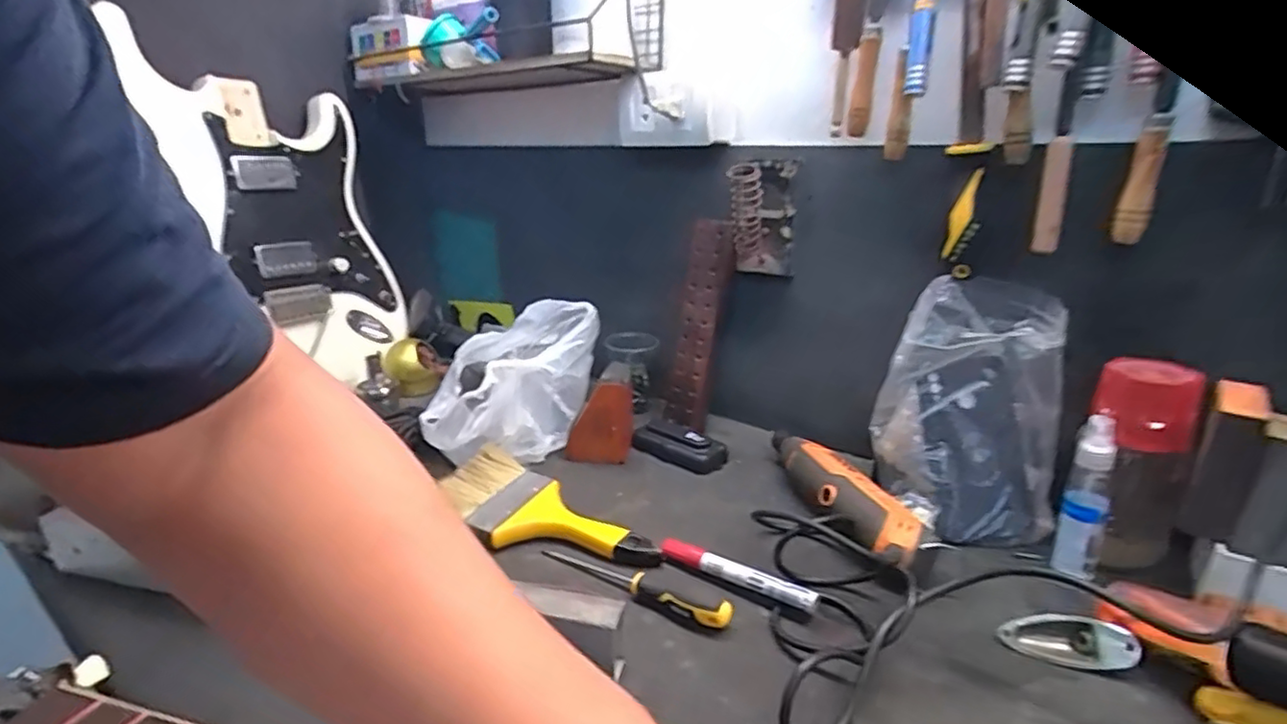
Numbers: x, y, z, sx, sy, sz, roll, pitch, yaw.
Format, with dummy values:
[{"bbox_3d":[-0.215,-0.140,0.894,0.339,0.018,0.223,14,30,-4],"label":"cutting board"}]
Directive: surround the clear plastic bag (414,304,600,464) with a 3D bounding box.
[{"bbox_3d":[-0.146,0.028,0.699,0.181,0.148,0.138,0,18,0],"label":"clear plastic bag"}]

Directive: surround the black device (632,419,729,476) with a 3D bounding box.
[{"bbox_3d":[0.039,0.093,0.712,0.106,0.035,0.033,12,22,33],"label":"black device"}]

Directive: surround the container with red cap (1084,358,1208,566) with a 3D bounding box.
[{"bbox_3d":[0.390,0.093,0.514,0.062,0.182,0.069,-17,25,-42],"label":"container with red cap"}]

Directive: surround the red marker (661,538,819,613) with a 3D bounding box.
[{"bbox_3d":[0.073,0.168,0.508,0.130,0.013,0.012,11,21,31],"label":"red marker"}]

